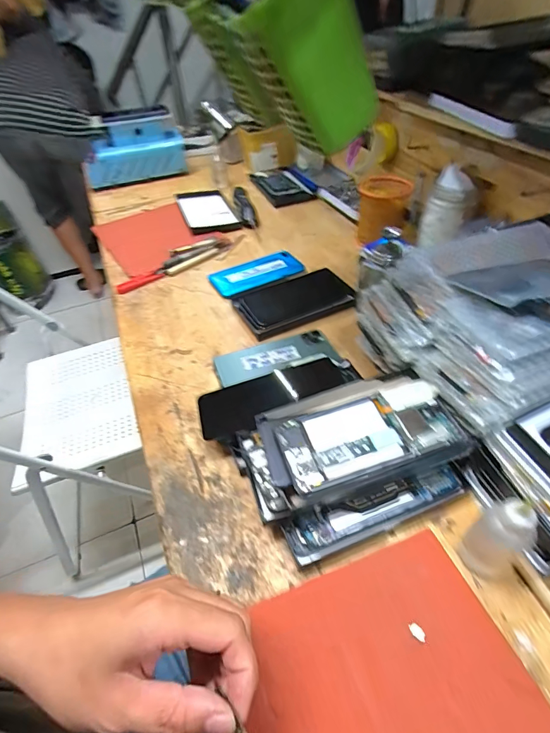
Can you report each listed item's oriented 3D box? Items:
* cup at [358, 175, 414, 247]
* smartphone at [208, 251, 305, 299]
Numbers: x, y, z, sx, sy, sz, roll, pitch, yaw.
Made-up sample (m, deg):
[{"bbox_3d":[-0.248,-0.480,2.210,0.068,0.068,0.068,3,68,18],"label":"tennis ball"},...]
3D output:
[{"bbox_3d":[0.196,-0.283,0.700,0.083,0.107,0.095,8,47,13],"label":"cup"},{"bbox_3d":[-0.031,-0.160,0.663,0.152,0.009,0.076,-21,47,-15],"label":"smartphone"}]

